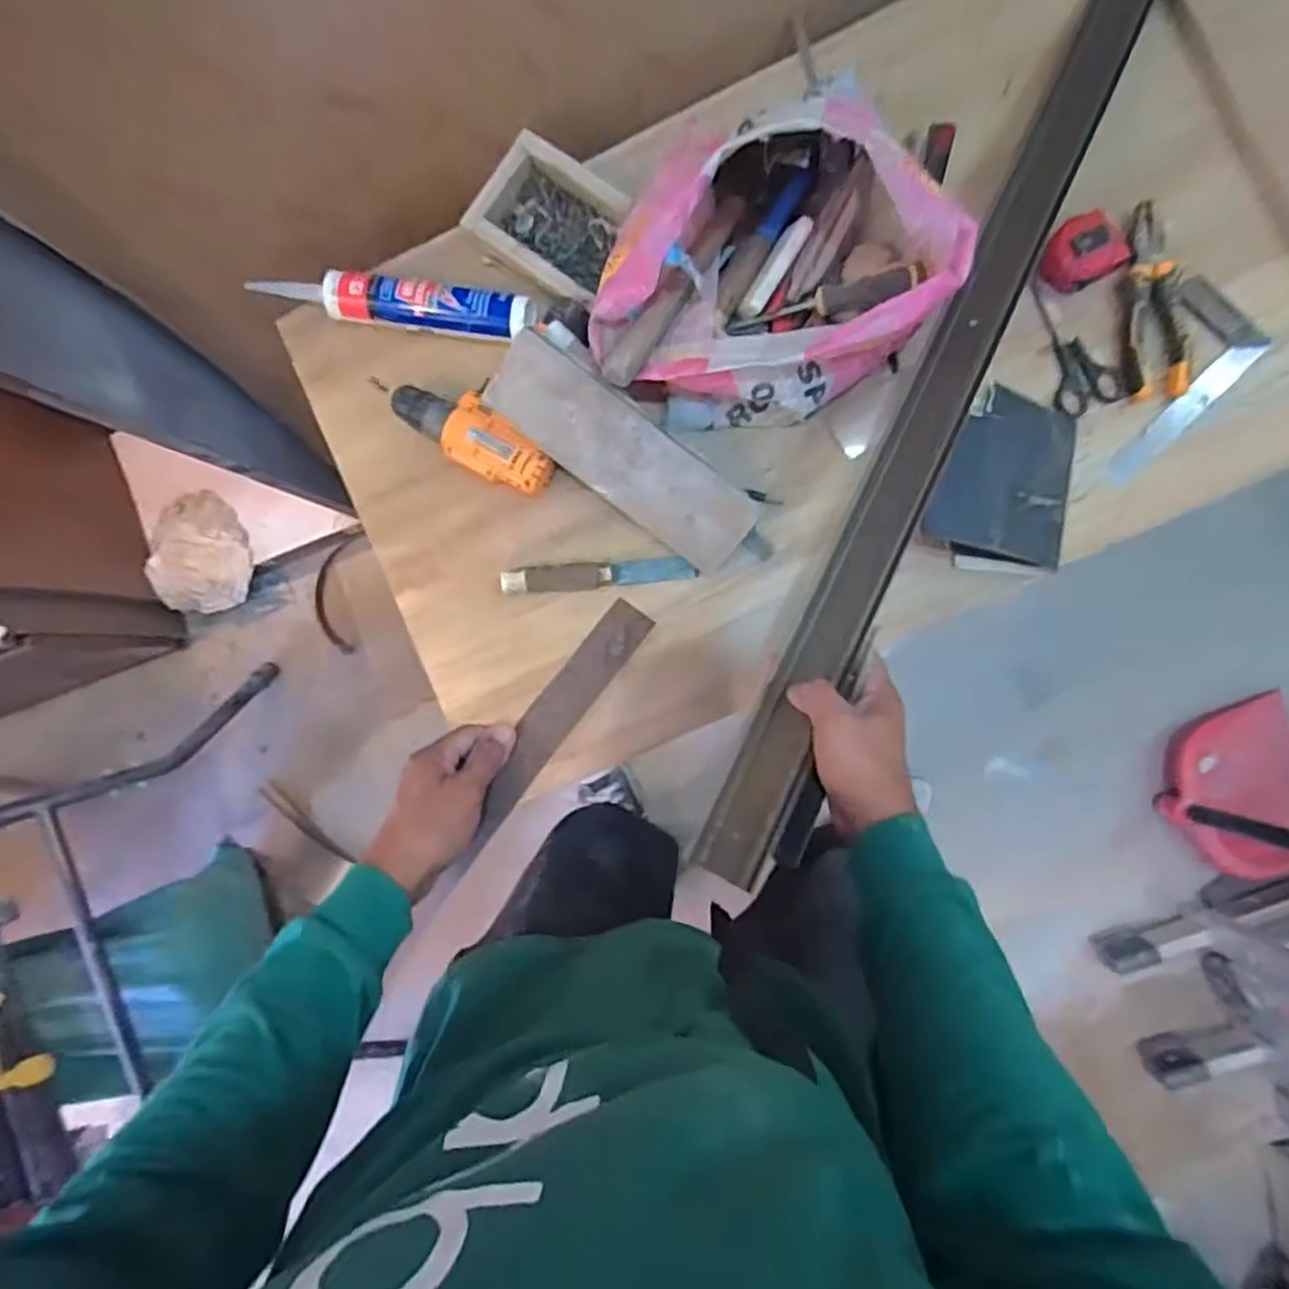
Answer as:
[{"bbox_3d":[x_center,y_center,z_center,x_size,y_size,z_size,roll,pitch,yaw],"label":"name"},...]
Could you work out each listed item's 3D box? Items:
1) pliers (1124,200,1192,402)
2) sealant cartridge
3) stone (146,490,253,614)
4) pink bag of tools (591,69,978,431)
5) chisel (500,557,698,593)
[{"bbox_3d":[0.502,-0.337,0.724,0.059,0.014,0.184,-3,89,5],"label":"pliers"},{"bbox_3d":[-0.272,-0.362,0.788,0.319,0.045,0.049,8,90,5],"label":"sealant cartridge"},{"bbox_3d":[-0.815,-0.169,1.377,0.182,0.115,0.209,-3,89,5],"label":"stone"},{"bbox_3d":[0.110,-0.359,0.676,0.351,0.188,0.269,-30,87,4],"label":"pink bag of tools"},{"bbox_3d":[-0.048,-0.074,0.778,0.200,0.033,0.027,-4,89,5],"label":"chisel"}]

